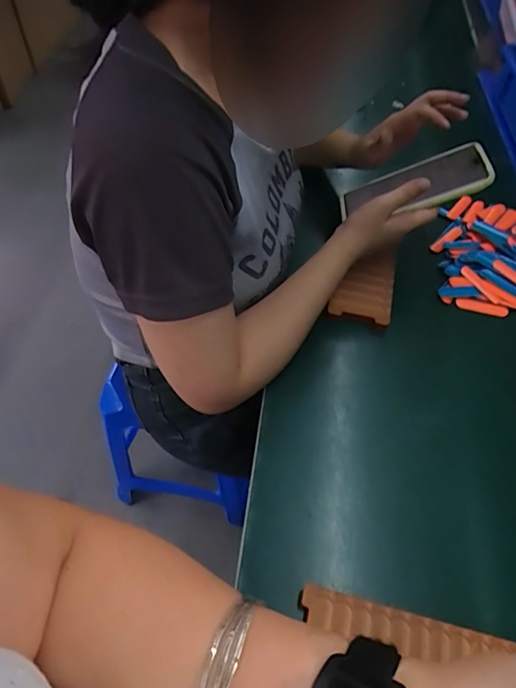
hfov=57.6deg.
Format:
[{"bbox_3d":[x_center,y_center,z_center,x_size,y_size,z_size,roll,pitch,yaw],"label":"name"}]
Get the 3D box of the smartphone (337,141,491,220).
[{"bbox_3d":[0.180,-0.184,0.556,0.170,0.019,0.085,-14,47,25],"label":"smartphone"}]

